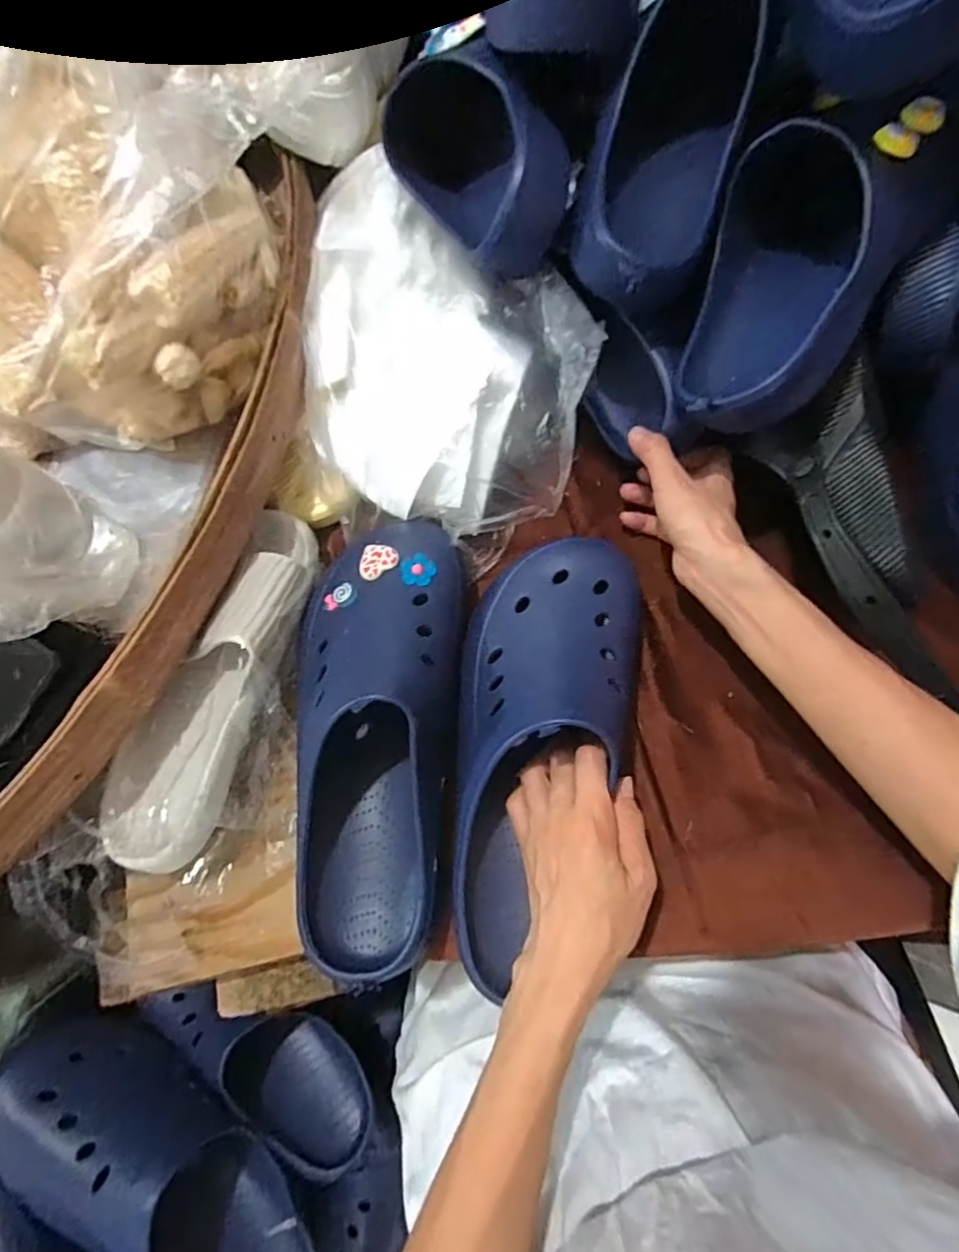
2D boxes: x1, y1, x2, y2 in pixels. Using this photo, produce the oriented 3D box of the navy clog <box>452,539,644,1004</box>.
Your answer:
[{"bbox_3d":[0.036,0.070,0.388,0.120,0.099,0.285,17,76,6],"label":"navy clog"}]

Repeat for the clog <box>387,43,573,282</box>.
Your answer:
[{"bbox_3d":[-0.004,-0.319,0.414,0.071,0.096,0.165,-29,63,-7],"label":"clog"}]

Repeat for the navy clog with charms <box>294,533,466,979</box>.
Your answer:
[{"bbox_3d":[-0.073,0.065,0.402,0.114,0.087,0.299,2,71,3],"label":"navy clog with charms"}]

